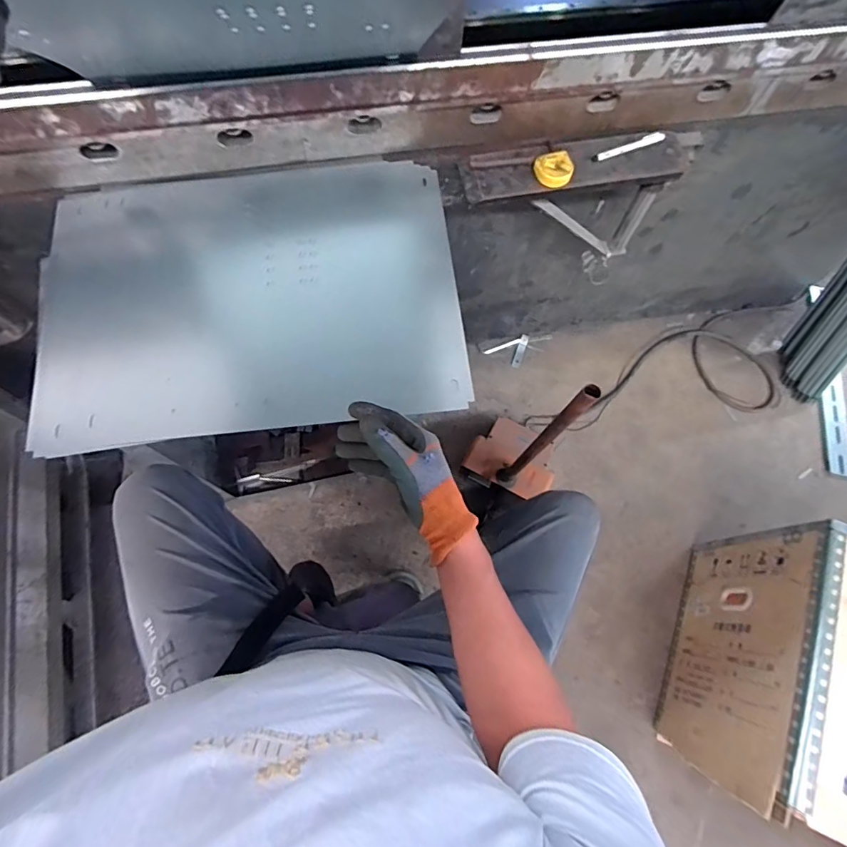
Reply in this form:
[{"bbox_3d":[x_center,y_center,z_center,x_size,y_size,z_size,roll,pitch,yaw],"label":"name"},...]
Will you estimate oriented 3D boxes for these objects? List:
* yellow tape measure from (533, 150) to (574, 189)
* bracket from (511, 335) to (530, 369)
[{"bbox_3d":[0.221,-0.434,0.810,0.064,0.023,0.054,-19,71,-9],"label":"yellow tape measure"},{"bbox_3d":[0.305,-0.225,1.488,0.027,0.018,0.116,21,70,6],"label":"bracket"}]

